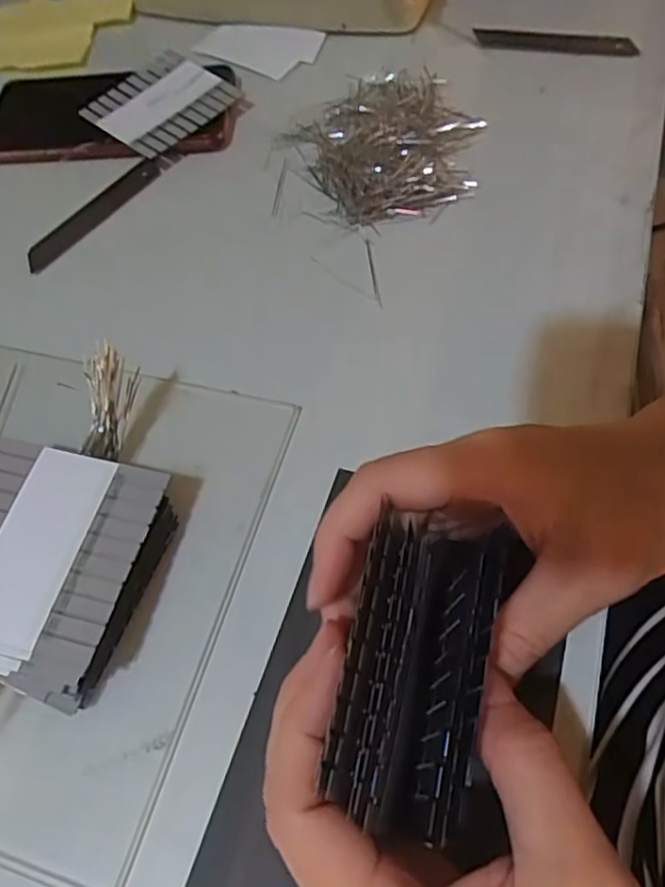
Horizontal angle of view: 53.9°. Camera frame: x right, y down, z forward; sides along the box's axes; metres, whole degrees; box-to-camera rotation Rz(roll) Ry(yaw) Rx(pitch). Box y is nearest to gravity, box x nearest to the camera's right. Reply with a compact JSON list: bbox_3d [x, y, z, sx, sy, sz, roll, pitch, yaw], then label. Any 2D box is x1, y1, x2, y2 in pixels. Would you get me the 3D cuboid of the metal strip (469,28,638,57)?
[{"bbox_3d":[0.146,-0.265,0.433,0.104,0.004,0.018,15,75,15],"label":"metal strip"}]

